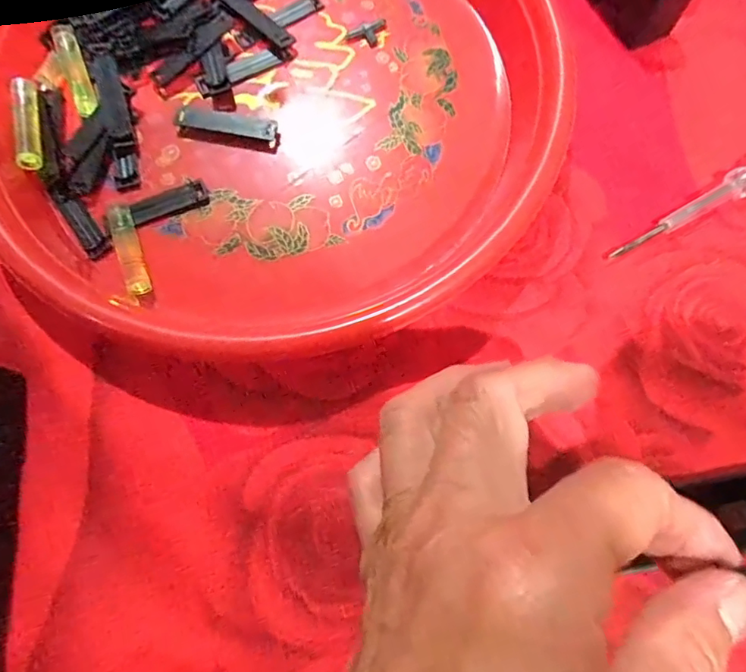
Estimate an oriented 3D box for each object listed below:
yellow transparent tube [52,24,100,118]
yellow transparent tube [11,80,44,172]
[{"bbox_3d":[-0.135,-0.121,0.239,0.010,0.011,0.042,-20,75,-5],"label":"yellow transparent tube"},{"bbox_3d":[-0.151,-0.093,0.231,0.008,0.011,0.045,-12,75,-3],"label":"yellow transparent tube"}]

